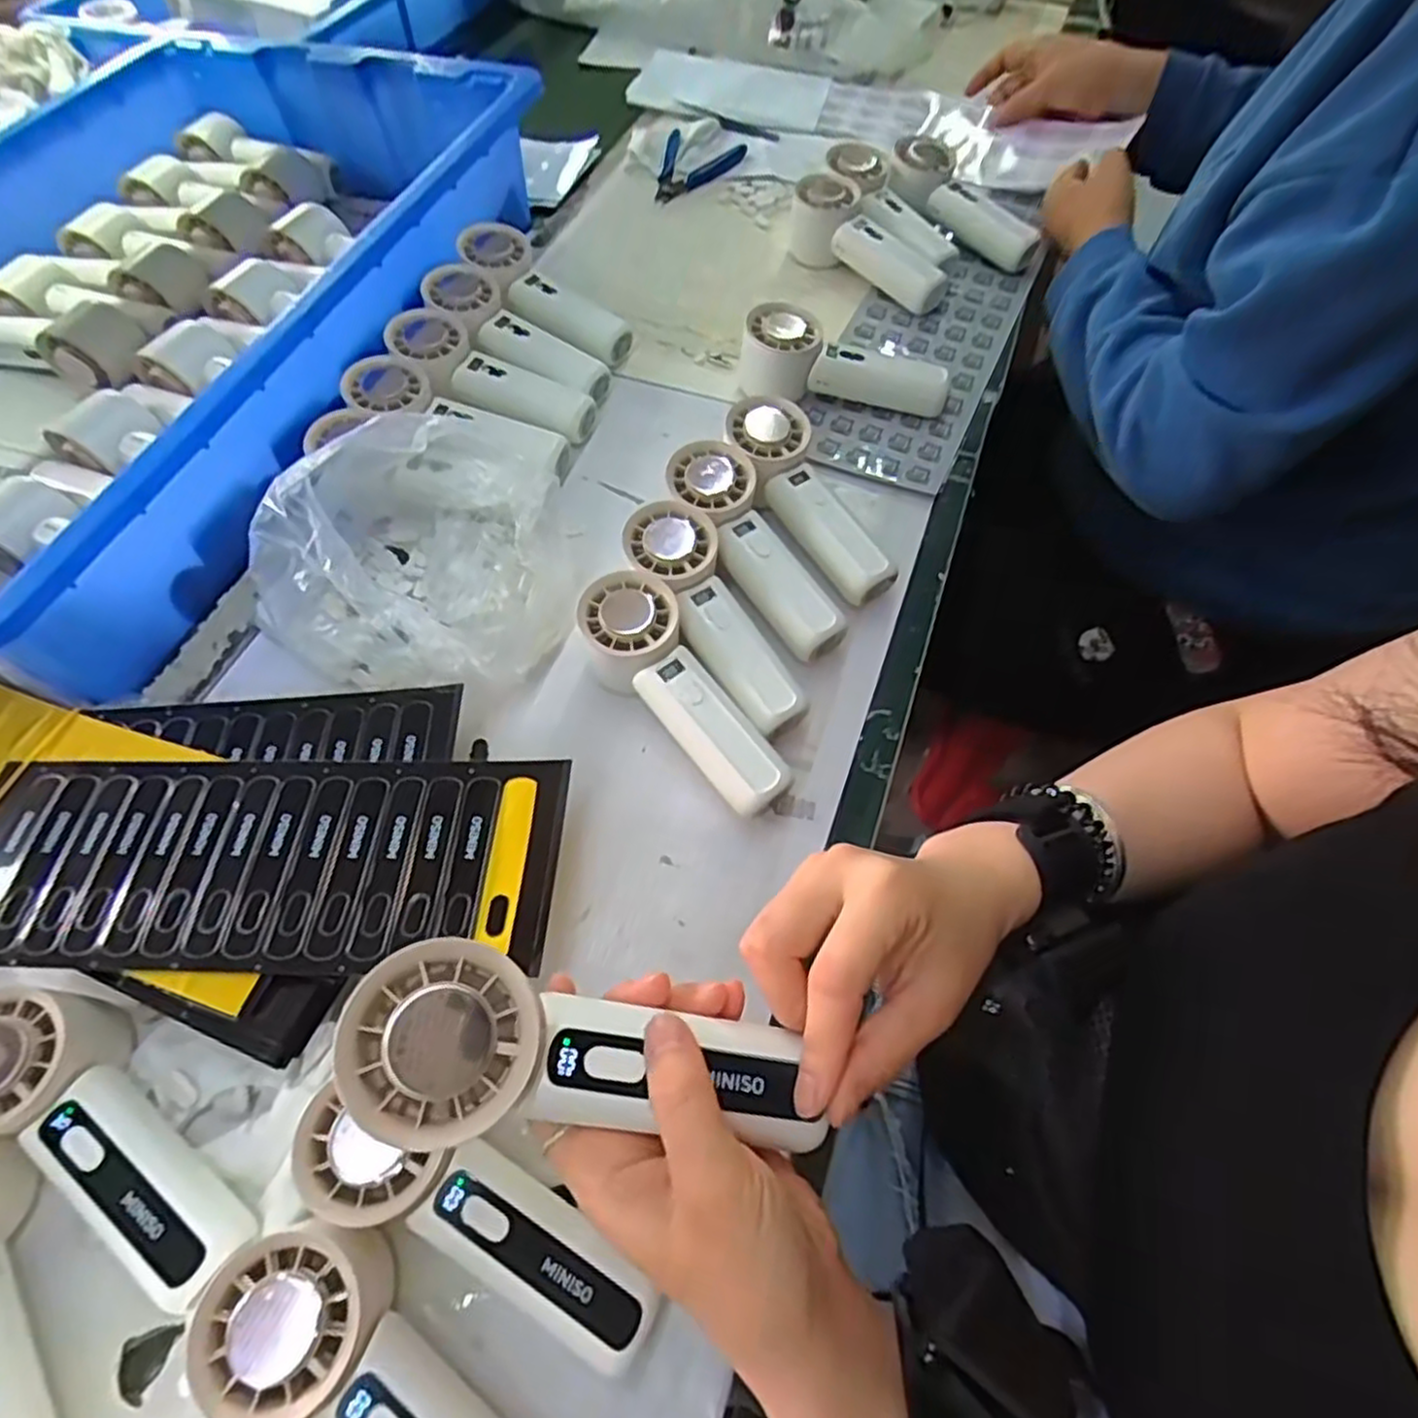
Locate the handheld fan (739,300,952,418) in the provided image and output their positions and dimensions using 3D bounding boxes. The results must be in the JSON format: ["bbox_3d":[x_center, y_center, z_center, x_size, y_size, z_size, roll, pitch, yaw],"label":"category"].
[{"bbox_3d":[0.104,-0.264,0.584,0.164,0.057,0.050,11,58,-9],"label":"handheld fan"}]

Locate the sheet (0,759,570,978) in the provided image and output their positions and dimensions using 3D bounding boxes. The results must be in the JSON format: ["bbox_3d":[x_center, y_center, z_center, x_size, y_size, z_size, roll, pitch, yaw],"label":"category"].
[{"bbox_3d":[-0.225,0.072,0.361,0.301,0.005,0.102,0,58,5],"label":"sheet"}]

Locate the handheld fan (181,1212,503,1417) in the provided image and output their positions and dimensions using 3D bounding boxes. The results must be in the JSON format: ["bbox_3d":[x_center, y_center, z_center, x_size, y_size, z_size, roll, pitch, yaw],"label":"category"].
[{"bbox_3d":[-0.114,0.254,0.273,0.157,0.040,0.060,37,65,6],"label":"handheld fan"}]

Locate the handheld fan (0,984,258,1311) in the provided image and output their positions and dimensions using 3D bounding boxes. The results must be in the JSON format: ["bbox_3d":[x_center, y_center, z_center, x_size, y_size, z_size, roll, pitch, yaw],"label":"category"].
[{"bbox_3d":[-0.251,0.177,0.312,0.152,0.052,0.053,26,64,16],"label":"handheld fan"}]

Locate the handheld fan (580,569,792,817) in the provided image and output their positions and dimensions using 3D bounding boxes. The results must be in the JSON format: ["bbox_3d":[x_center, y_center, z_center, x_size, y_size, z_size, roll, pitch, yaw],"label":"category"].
[{"bbox_3d":[-0.018,-0.004,0.413,0.054,0.057,0.149,-29,63,-14],"label":"handheld fan"}]

